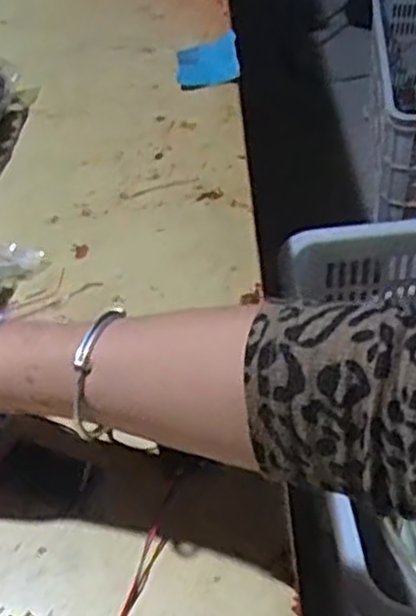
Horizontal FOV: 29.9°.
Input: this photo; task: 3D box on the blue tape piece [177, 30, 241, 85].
[{"bbox_3d":[0.000,-0.275,0.856,0.067,0.011,0.114,-4,44,2],"label":"blue tape piece"}]

